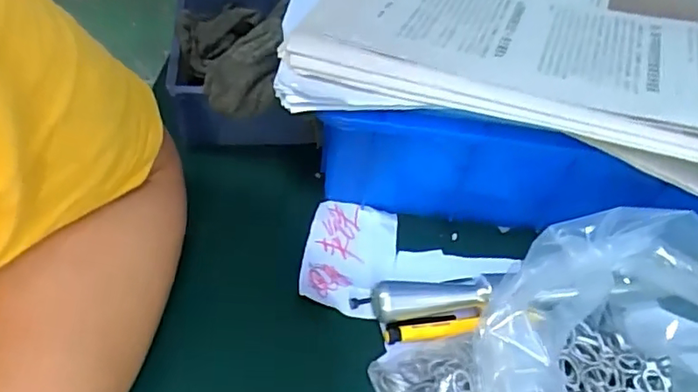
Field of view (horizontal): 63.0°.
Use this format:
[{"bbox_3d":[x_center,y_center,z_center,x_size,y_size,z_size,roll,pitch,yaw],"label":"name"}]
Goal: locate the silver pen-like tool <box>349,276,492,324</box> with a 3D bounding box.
[{"bbox_3d":[0.040,0.058,0.309,0.073,0.019,0.019,-3,50,-9],"label":"silver pen-like tool"}]

